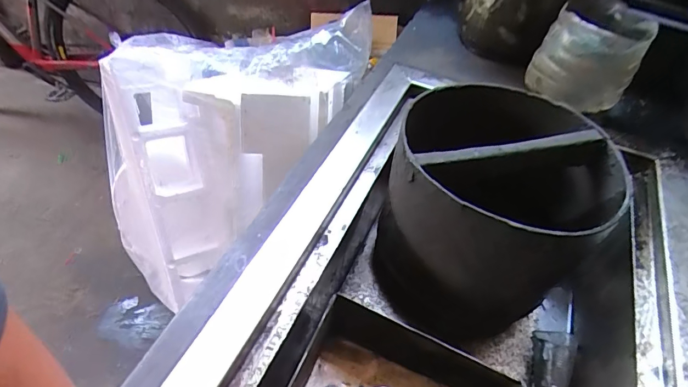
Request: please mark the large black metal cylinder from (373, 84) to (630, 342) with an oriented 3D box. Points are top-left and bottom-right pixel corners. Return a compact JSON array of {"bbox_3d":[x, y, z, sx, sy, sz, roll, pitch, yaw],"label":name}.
[{"bbox_3d":[0.216,0.038,0.664,0.271,0.290,0.281,3,47,-3],"label":"large black metal cylinder"}]

